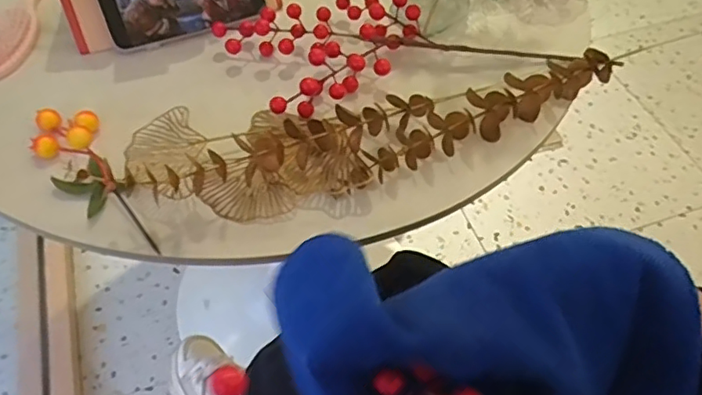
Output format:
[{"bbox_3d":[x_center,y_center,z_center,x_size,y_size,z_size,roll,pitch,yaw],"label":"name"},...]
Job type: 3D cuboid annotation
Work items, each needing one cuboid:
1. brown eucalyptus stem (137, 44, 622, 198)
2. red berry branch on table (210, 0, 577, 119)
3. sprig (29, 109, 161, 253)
[{"bbox_3d":[0.040,-0.069,0.485,0.387,0.031,0.091,-17,55,-13],"label":"brown eucalyptus stem"},{"bbox_3d":[0.032,-0.166,0.550,0.302,0.048,0.172,-15,55,-11],"label":"red berry branch on table"},{"bbox_3d":[-0.202,-0.020,0.444,0.051,0.033,0.160,-28,58,-19],"label":"sprig"}]

